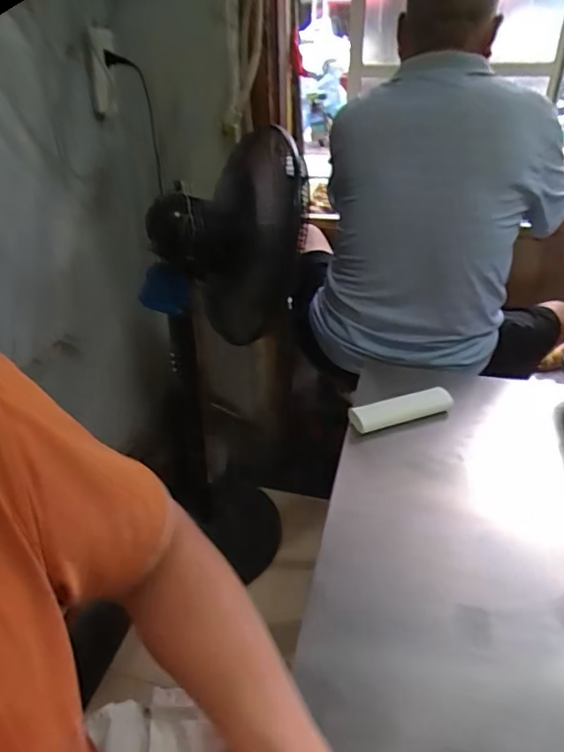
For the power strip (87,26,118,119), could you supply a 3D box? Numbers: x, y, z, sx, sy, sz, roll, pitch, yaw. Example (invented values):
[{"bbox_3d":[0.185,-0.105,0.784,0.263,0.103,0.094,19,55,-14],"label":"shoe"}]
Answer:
[{"bbox_3d":[-0.384,-0.643,1.104,0.056,0.229,0.032,-15,70,-21],"label":"power strip"}]

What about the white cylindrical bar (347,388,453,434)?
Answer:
[{"bbox_3d":[0.187,0.054,0.818,0.172,0.031,0.046,-11,34,-13],"label":"white cylindrical bar"}]

